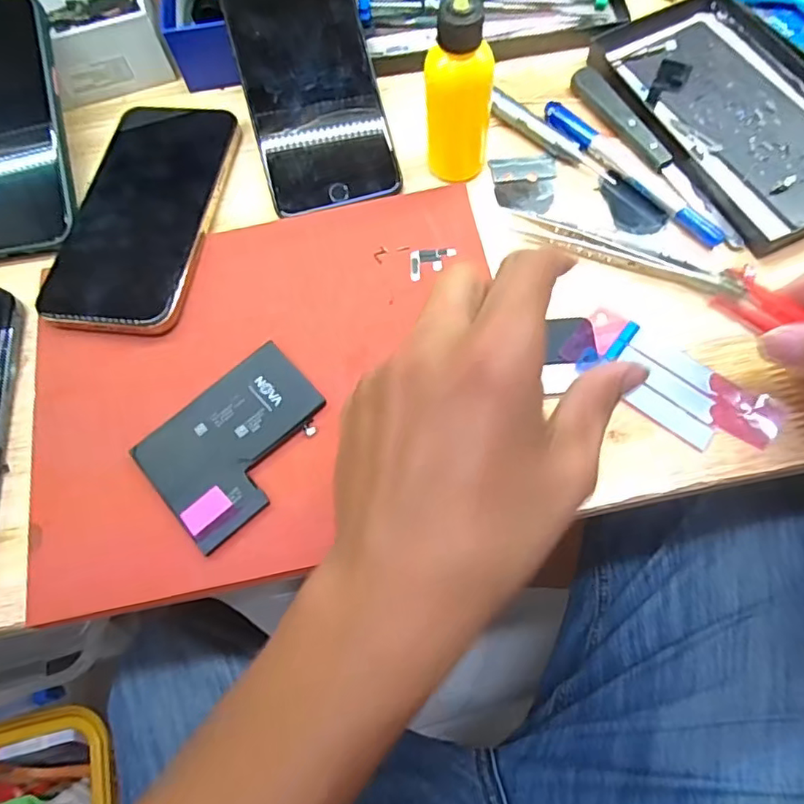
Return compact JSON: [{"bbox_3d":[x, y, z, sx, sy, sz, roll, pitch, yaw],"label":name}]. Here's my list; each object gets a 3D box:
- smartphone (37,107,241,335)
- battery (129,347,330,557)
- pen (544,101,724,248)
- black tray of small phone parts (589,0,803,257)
[{"bbox_3d":[-0.146,-0.108,0.325,0.080,0.009,0.154,4,68,5],"label":"smartphone"},{"bbox_3d":[-0.079,0.018,0.275,0.087,0.005,0.065,-43,72,-12],"label":"battery"},{"bbox_3d":[0.132,-0.134,0.329,0.013,0.012,0.129,-39,71,-11],"label":"pen"},{"bbox_3d":[0.199,-0.177,0.345,0.107,0.025,0.179,-27,70,-6],"label":"black tray of small phone parts"}]

